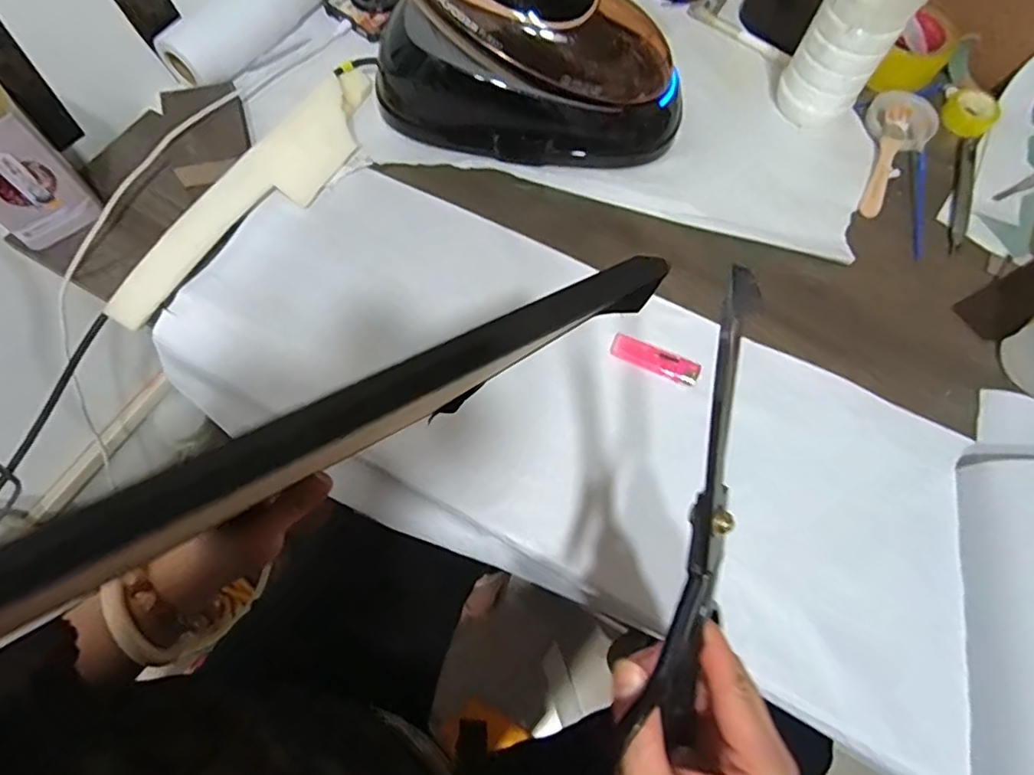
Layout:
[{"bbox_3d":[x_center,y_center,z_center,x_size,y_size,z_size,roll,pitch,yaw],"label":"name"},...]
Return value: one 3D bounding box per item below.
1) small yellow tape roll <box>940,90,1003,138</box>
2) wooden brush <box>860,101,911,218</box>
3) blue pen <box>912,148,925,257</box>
[{"bbox_3d":[0.500,-0.304,0.638,0.055,0.015,0.052,1,68,-3],"label":"small yellow tape roll"},{"bbox_3d":[0.383,-0.237,0.599,0.024,0.013,0.143,21,69,6],"label":"wooden brush"},{"bbox_3d":[0.413,-0.187,0.591,0.011,0.009,0.131,14,69,4],"label":"blue pen"}]

